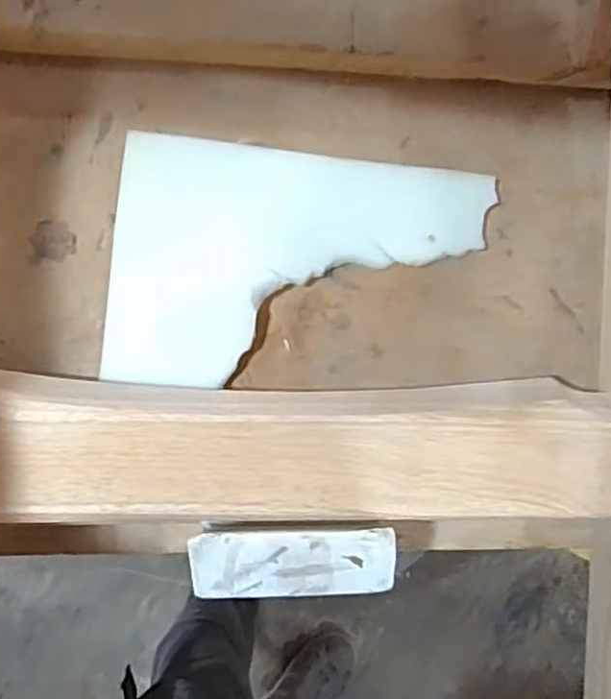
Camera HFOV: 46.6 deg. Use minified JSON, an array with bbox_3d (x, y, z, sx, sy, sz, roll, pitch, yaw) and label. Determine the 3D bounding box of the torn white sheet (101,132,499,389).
[{"bbox_3d":[-0.002,-0.051,0.473,0.244,0.024,0.159,5,85,-6],"label":"torn white sheet"}]

